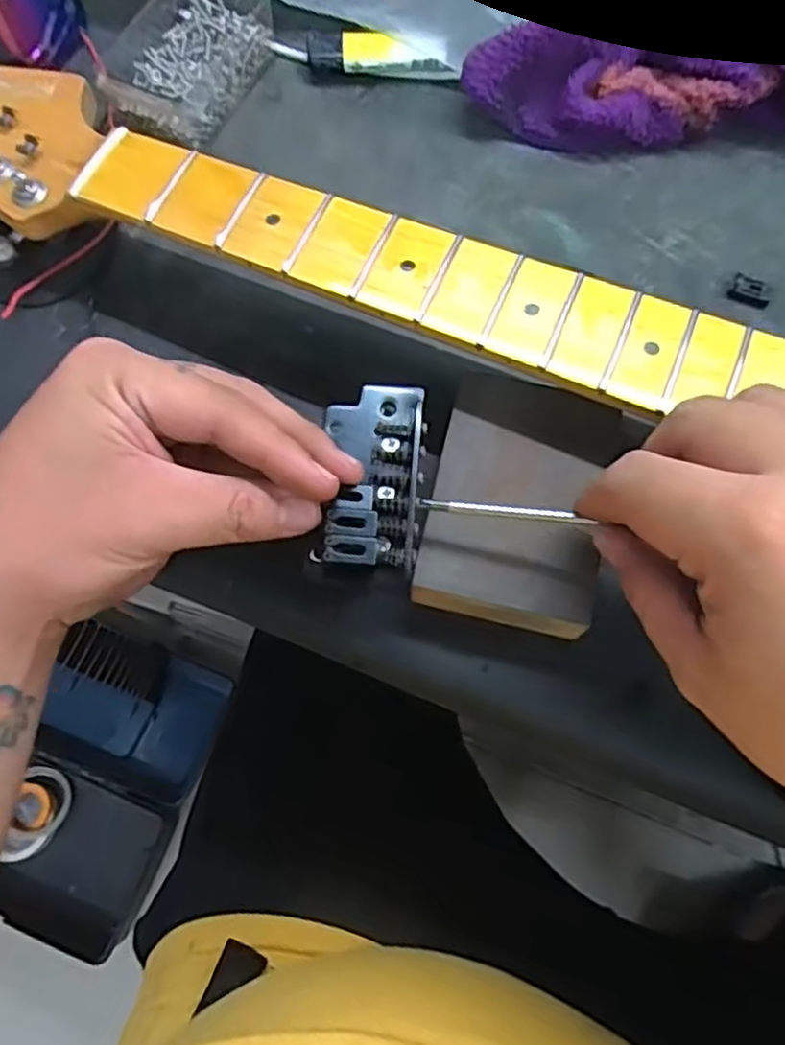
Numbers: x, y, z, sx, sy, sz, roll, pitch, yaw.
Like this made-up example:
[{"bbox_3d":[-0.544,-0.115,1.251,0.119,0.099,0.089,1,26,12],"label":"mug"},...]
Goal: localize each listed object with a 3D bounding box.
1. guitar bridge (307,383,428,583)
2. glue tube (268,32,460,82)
[{"bbox_3d":[-0.007,-0.020,0.273,0.038,0.013,0.077,4,64,3],"label":"guitar bridge"},{"bbox_3d":[-0.015,-0.261,0.400,0.101,0.018,0.020,6,71,4],"label":"glue tube"}]

